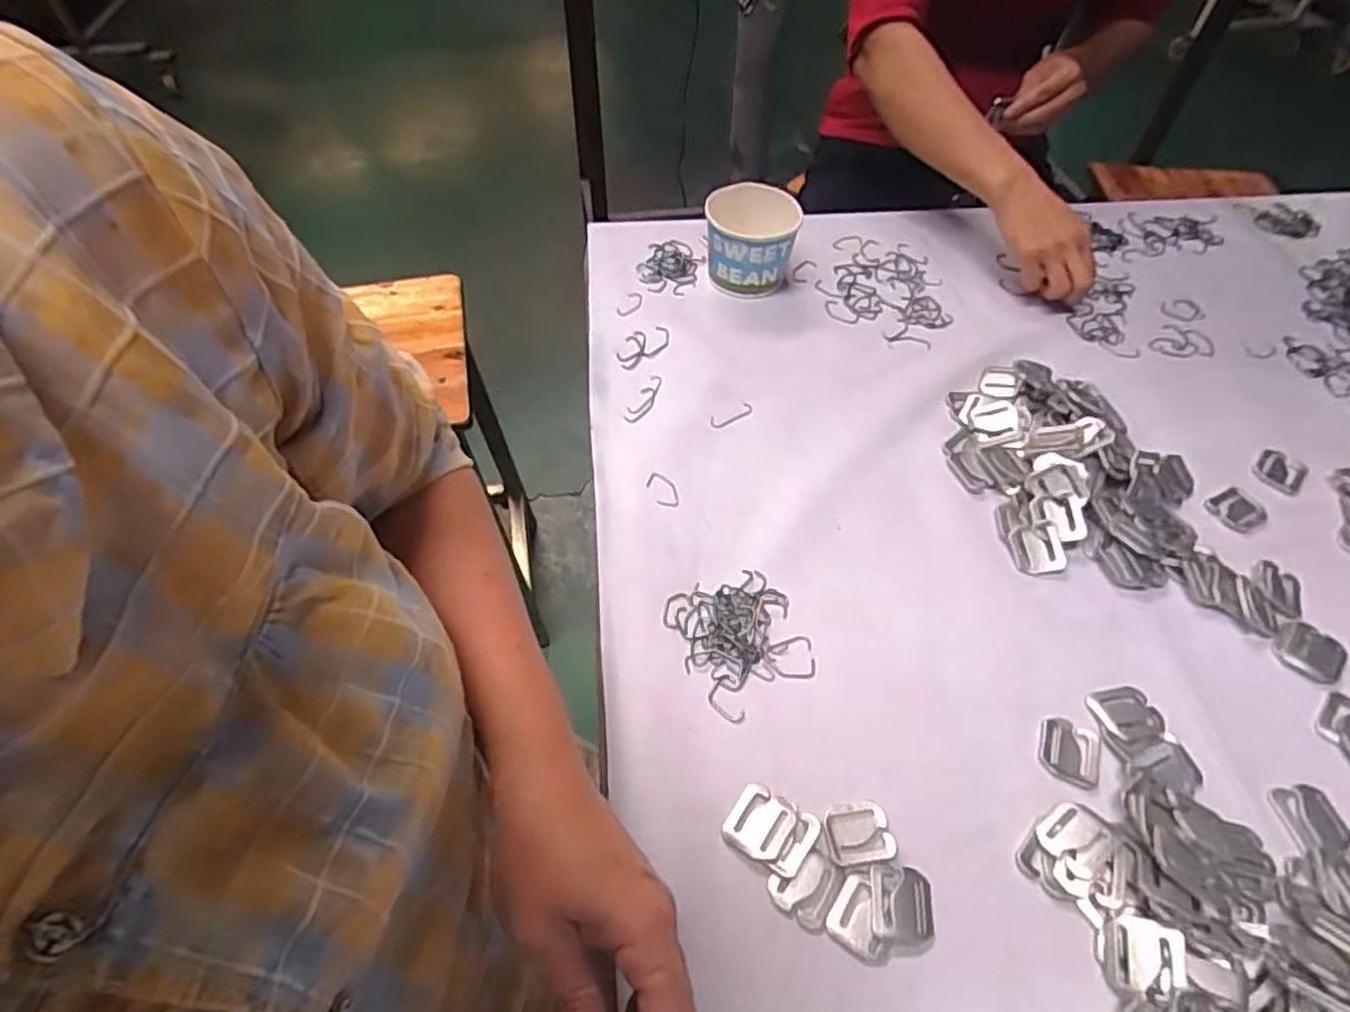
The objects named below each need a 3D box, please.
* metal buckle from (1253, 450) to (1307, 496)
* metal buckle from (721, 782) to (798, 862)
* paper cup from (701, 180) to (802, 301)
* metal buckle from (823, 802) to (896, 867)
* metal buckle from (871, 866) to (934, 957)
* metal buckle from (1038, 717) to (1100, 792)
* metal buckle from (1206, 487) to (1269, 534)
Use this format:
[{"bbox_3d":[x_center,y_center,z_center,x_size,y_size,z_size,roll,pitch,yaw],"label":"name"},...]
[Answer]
[{"bbox_3d":[0.505,-0.029,0.575,0.035,0.004,0.038,39,63,24],"label":"metal buckle"},{"bbox_3d":[0.051,0.189,0.414,0.036,0.007,0.038,27,59,18],"label":"metal buckle"},{"bbox_3d":[0.075,-0.262,0.691,0.086,0.081,0.082,0,55,0],"label":"paper cup"},{"bbox_3d":[0.109,0.195,0.411,0.038,0.004,0.033,-7,55,-5],"label":"metal buckle"},{"bbox_3d":[0.129,0.228,0.389,0.035,0.004,0.042,7,55,5],"label":"metal buckle"},{"bbox_3d":[0.253,0.157,0.442,0.034,0.004,0.041,18,56,12],"label":"metal buckle"},{"bbox_3d":[0.452,0.003,0.553,0.041,0.004,0.037,-23,58,-16],"label":"metal buckle"}]

